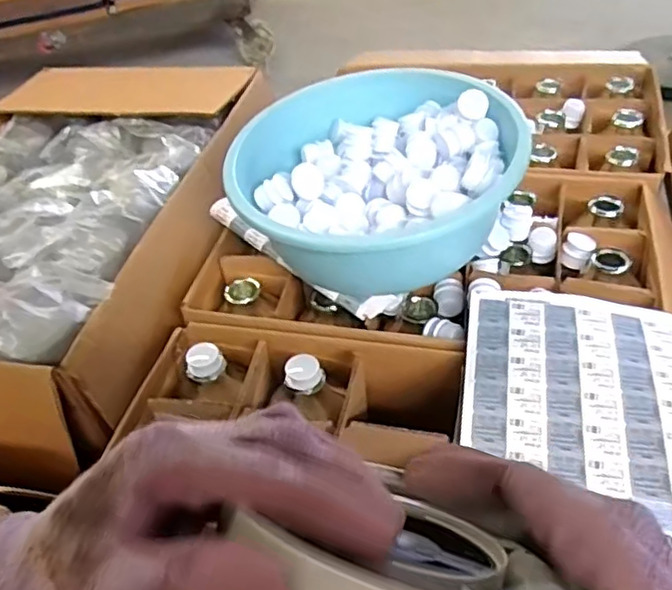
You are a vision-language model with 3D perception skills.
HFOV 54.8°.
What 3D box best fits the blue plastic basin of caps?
[{"bbox_3d":[0.049,-0.134,0.829,0.357,0.155,0.326,14,48,21],"label":"blue plastic basin of caps"}]

